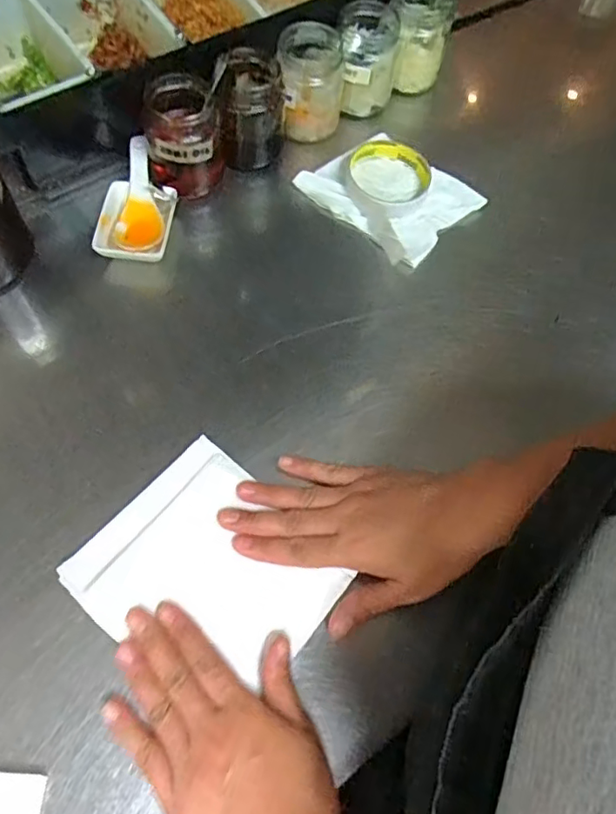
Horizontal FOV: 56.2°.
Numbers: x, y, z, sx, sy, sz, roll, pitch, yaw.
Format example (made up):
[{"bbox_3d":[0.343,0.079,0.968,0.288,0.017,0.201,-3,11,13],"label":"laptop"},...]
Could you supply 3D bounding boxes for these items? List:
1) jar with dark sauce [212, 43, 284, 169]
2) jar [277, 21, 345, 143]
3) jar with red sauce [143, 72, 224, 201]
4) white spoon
[{"bbox_3d":[-0.053,-0.274,0.543,0.056,0.102,0.066,-1,63,-3],"label":"jar with dark sauce"},{"bbox_3d":[0.003,-0.307,0.551,0.060,0.084,0.059,1,63,-2],"label":"jar"},{"bbox_3d":[-0.110,-0.233,0.517,0.064,0.091,0.065,-2,63,-4],"label":"jar with red sauce"},{"bbox_3d":[-0.150,-0.187,0.505,0.038,0.025,0.118,-6,65,-8],"label":"white spoon"}]

